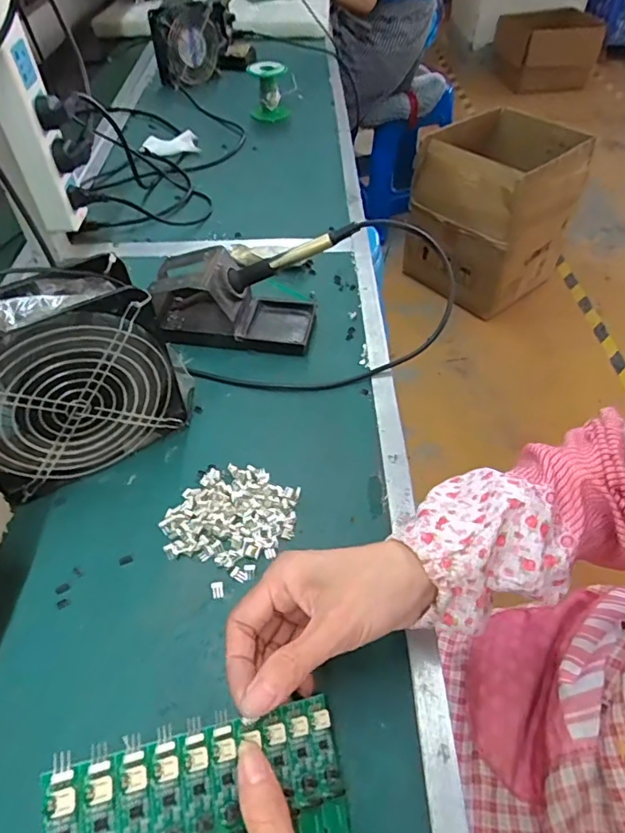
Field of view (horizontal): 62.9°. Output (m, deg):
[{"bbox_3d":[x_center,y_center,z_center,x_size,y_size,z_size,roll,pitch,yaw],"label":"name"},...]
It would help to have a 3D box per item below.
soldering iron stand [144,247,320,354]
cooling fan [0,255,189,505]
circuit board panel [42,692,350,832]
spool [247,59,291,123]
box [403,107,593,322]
[{"bbox_3d":[-0.079,-0.116,0.504,0.157,0.069,0.076,8,51,7],"label":"soldering iron stand"},{"bbox_3d":[-0.179,-0.027,0.379,0.155,0.148,0.060,-25,55,-19],"label":"cooling fan"},{"bbox_3d":[-0.043,0.174,0.228,0.136,0.007,0.063,8,59,-36],"label":"circuit board panel"},{"bbox_3d":[-0.075,-0.550,0.863,0.071,0.073,0.062,13,52,11],"label":"spool"},{"bbox_3d":[0.564,-0.651,1.650,0.466,0.462,0.429,-36,59,-25],"label":"box"}]

